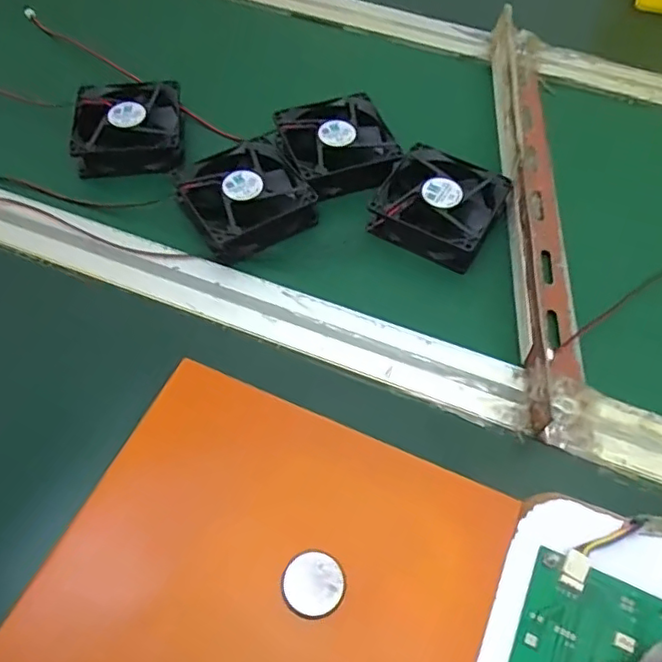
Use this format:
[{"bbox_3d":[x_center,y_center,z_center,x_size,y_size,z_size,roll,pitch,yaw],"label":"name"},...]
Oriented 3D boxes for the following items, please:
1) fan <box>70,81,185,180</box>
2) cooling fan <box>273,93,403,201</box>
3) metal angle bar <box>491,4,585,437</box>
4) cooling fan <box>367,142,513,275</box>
[{"bbox_3d":[-0.157,-0.158,0.469,0.079,0.029,0.079,-7,57,-4],"label":"fan"},{"bbox_3d":[0.004,-0.143,0.462,0.081,0.026,0.078,-19,58,-11],"label":"cooling fan"},{"bbox_3d":[0.148,-0.106,0.438,0.048,0.030,0.381,4,57,3],"label":"metal angle bar"},{"bbox_3d":[0.078,-0.092,0.430,0.080,0.021,0.079,26,61,17],"label":"cooling fan"}]

